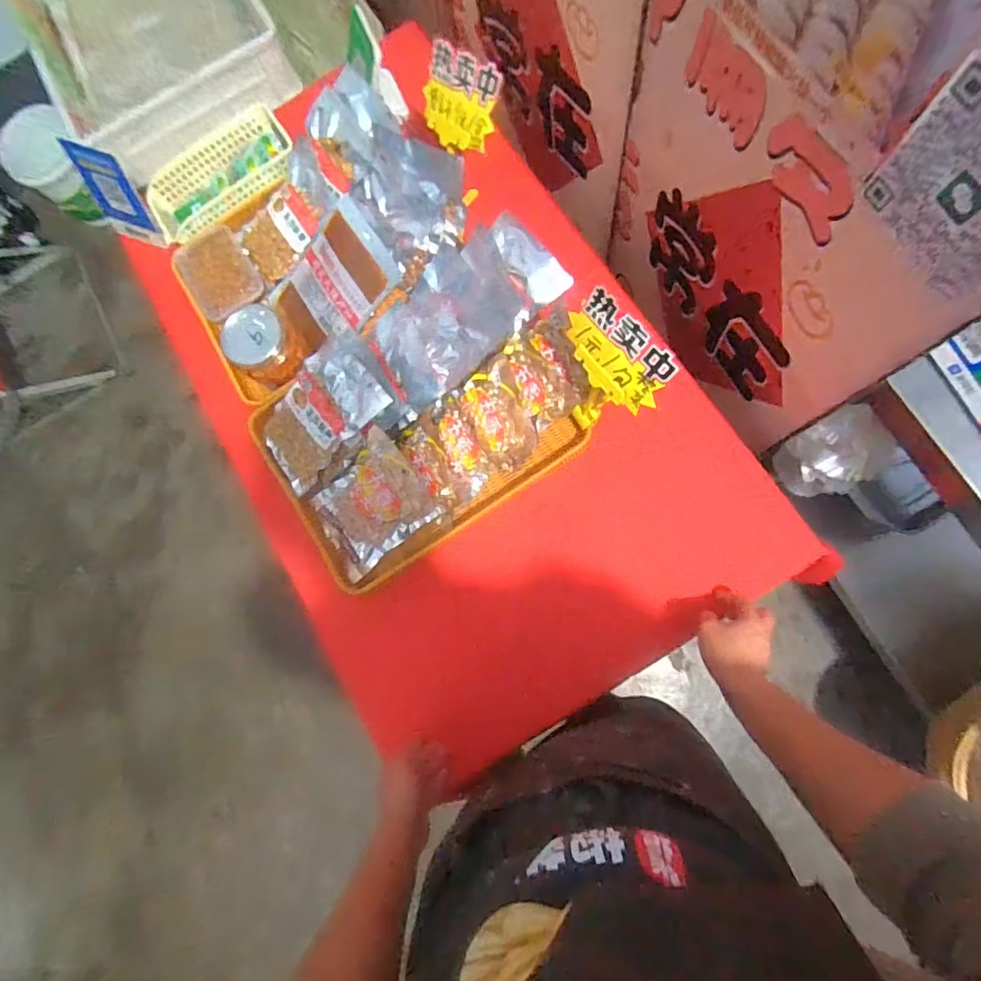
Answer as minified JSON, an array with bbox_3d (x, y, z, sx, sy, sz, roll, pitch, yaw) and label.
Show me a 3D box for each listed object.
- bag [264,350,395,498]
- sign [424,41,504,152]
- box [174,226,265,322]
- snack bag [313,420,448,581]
[{"bbox_3d":[-0.258,-0.116,0.792,0.223,0.028,0.148,-43,80,23],"label":"bag"},{"bbox_3d":[-0.042,-0.521,0.700,0.127,0.106,0.012,42,47,19],"label":"sign"},{"bbox_3d":[-0.469,-0.375,0.898,0.112,0.034,0.147,-31,78,1],"label":"box"},{"bbox_3d":[-0.184,0.023,0.771,0.179,0.055,0.152,-37,78,-1],"label":"snack bag"}]

